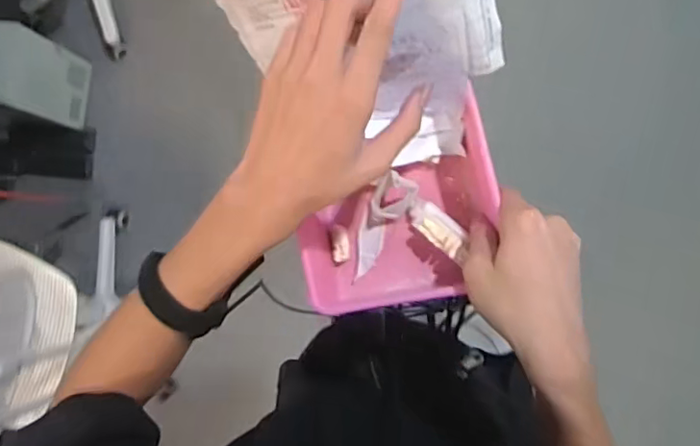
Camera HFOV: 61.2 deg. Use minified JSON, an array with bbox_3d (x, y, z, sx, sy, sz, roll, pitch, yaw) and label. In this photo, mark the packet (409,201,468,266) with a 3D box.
[{"bbox_3d":[0.074,0.004,0.495,0.027,0.018,0.060,-45,61,8],"label":"packet"}]

